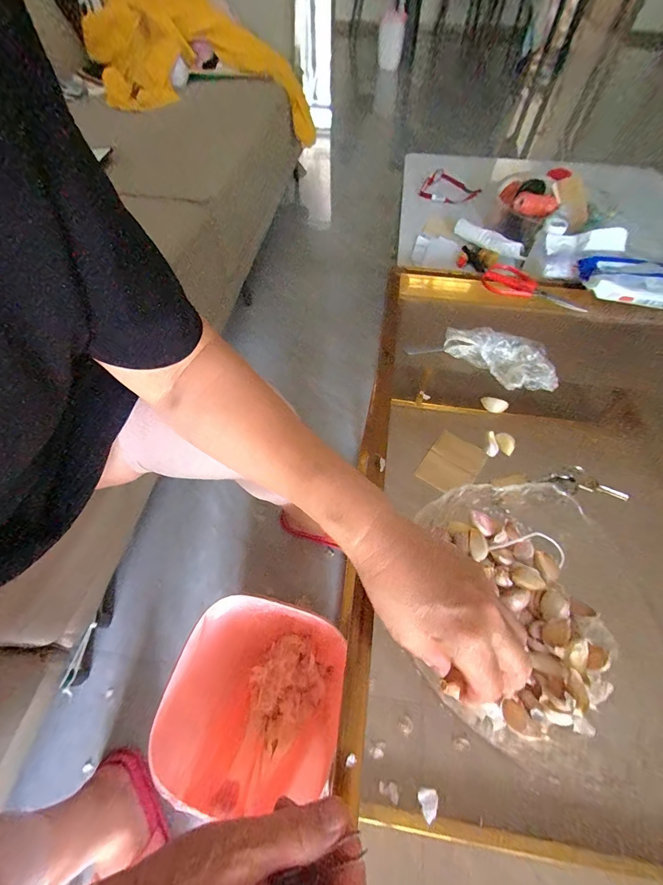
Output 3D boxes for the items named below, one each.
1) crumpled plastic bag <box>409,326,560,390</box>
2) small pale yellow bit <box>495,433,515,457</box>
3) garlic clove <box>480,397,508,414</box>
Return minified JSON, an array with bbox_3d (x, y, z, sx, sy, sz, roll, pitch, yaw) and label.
[{"bbox_3d":[0.210,-0.125,0.475,0.192,0.037,0.070,22,60,13],"label":"crumpled plastic bag"},{"bbox_3d":[0.206,0.000,0.409,0.017,0.029,0.014,-21,14,28],"label":"small pale yellow bit"},{"bbox_3d":[0.205,-0.047,0.436,0.031,0.017,0.011,11,59,8],"label":"garlic clove"}]

